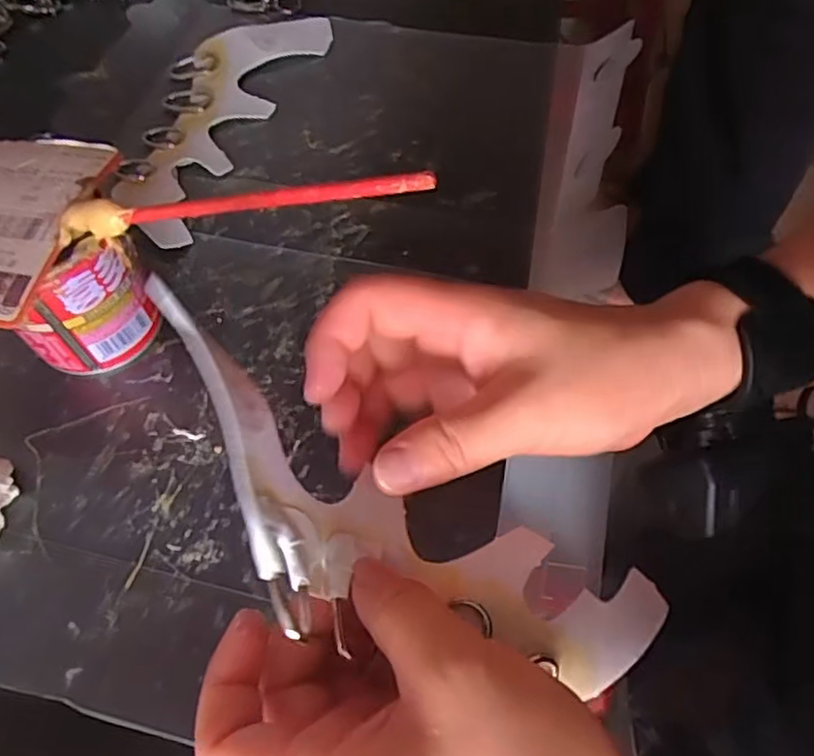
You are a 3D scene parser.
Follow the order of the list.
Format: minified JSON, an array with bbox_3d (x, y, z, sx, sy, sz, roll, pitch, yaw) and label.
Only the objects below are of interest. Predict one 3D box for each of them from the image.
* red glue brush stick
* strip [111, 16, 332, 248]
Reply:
[{"bbox_3d":[-0.066,-0.064,0.243,0.157,0.011,0.012,-1,58,20],"label":"red glue brush stick"},{"bbox_3d":[-0.122,-0.168,0.406,0.079,0.008,0.203,15,61,11],"label":"strip"}]

